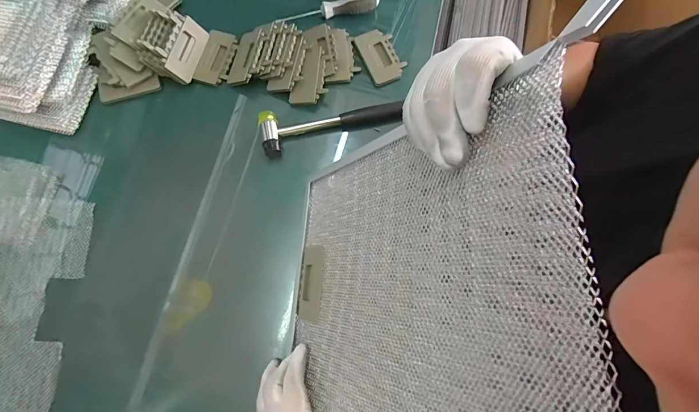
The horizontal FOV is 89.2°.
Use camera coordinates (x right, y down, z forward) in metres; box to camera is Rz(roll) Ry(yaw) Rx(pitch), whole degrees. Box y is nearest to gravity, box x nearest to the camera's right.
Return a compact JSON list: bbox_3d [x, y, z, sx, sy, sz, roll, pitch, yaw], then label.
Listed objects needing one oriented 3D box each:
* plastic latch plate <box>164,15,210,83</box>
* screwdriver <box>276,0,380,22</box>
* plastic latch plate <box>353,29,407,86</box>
[{"bbox_3d":[-0.229,-0.221,0.504,0.008,0.040,0.082,6,77,36],"label":"plastic latch plate"},{"bbox_3d":[-0.031,-0.298,0.535,0.153,0.026,0.021,-15,78,-3],"label":"screwdriver"},{"bbox_3d":[0.048,-0.225,0.534,0.056,0.007,0.088,-24,78,-5],"label":"plastic latch plate"}]

